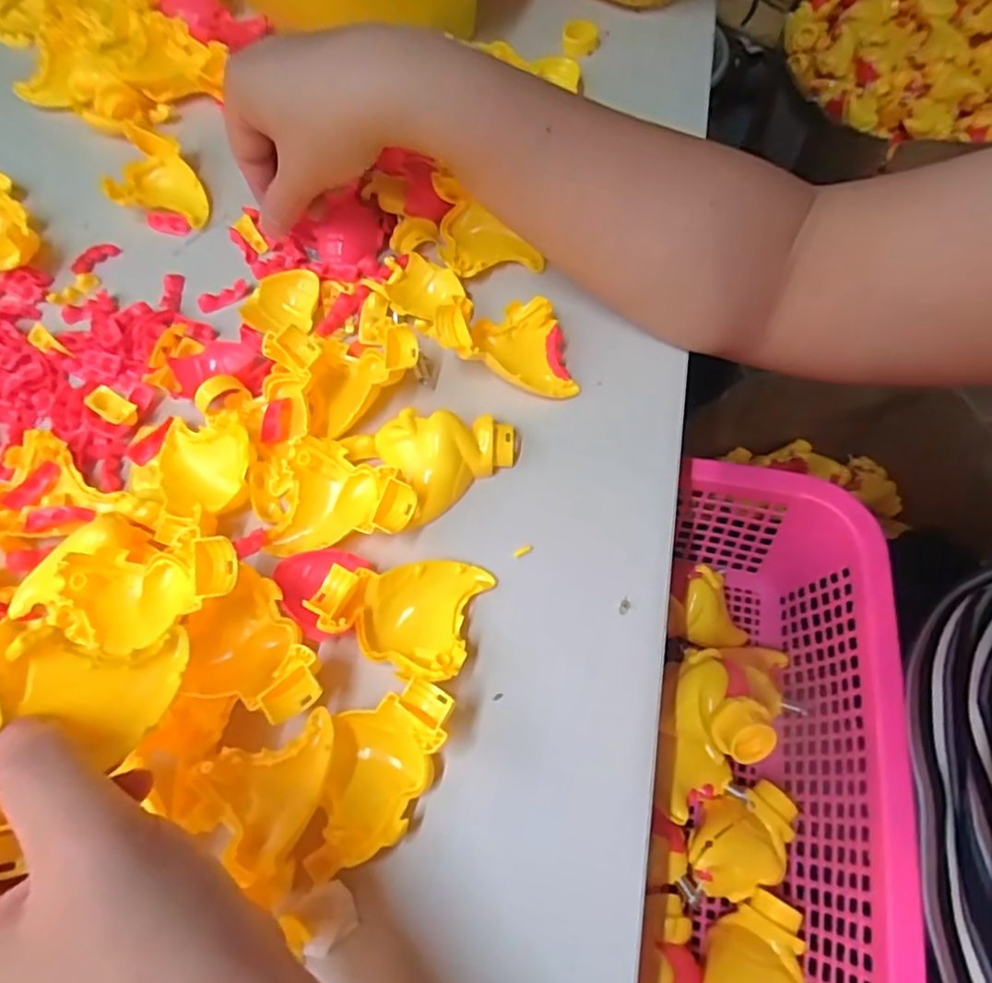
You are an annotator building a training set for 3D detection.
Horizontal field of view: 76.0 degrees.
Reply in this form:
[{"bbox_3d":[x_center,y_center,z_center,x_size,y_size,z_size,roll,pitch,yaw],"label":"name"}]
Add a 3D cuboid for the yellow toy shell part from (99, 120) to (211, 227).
[{"bbox_3d":[-0.207,-0.198,0.397,0.054,0.025,0.057,2,66,3],"label":"yellow toy shell part"}]

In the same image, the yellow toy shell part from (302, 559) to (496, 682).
[{"bbox_3d":[-0.041,0.048,0.271,0.064,0.031,0.052,13,67,8],"label":"yellow toy shell part"}]

